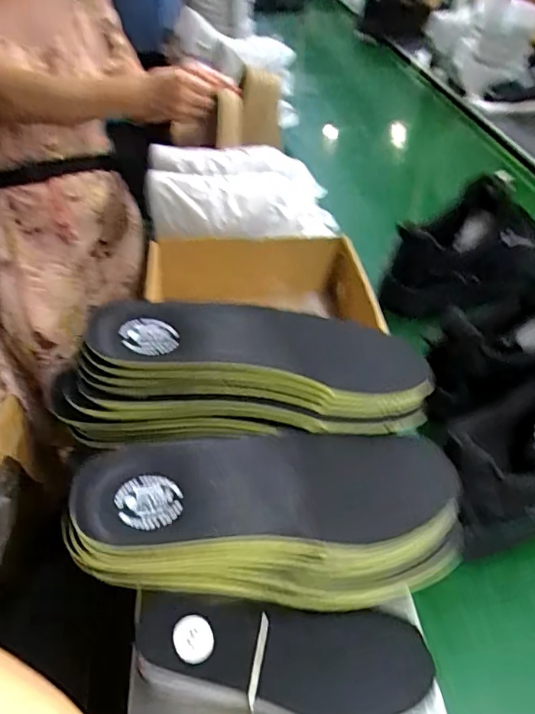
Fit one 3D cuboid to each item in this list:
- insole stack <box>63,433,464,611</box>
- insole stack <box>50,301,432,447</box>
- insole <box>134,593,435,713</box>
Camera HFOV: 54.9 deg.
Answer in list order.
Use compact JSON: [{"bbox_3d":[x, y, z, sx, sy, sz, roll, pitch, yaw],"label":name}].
[{"bbox_3d":[0.006,0.121,0.390,0.293,0.086,0.114,4,41,-16],"label":"insole stack"},{"bbox_3d":[-0.015,0.009,0.432,0.317,0.093,0.100,-7,43,-7],"label":"insole stack"},{"bbox_3d":[0.008,0.212,0.364,0.206,0.011,0.067,3,43,4],"label":"insole"}]

